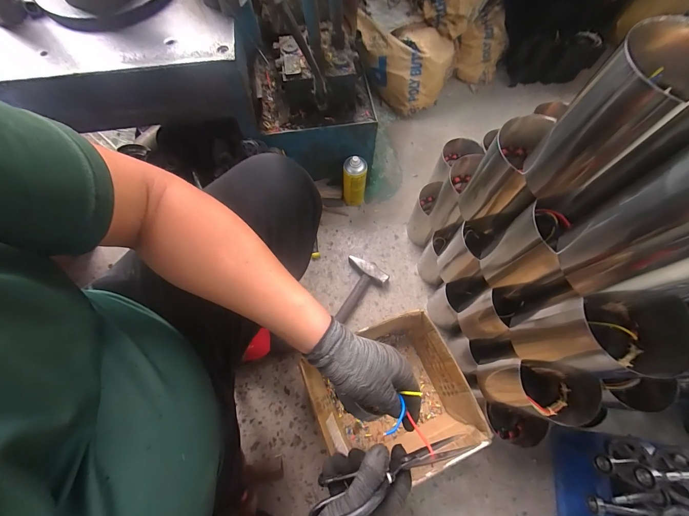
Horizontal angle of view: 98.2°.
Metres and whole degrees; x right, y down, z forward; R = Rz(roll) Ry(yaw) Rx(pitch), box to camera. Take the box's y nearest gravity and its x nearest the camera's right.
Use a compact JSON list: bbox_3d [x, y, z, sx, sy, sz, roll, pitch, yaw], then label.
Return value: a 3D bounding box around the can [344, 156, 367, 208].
[{"bbox_3d":[0.028,-0.218,0.870,0.066,0.180,0.055,-4,68,-2],"label":"can"}]

